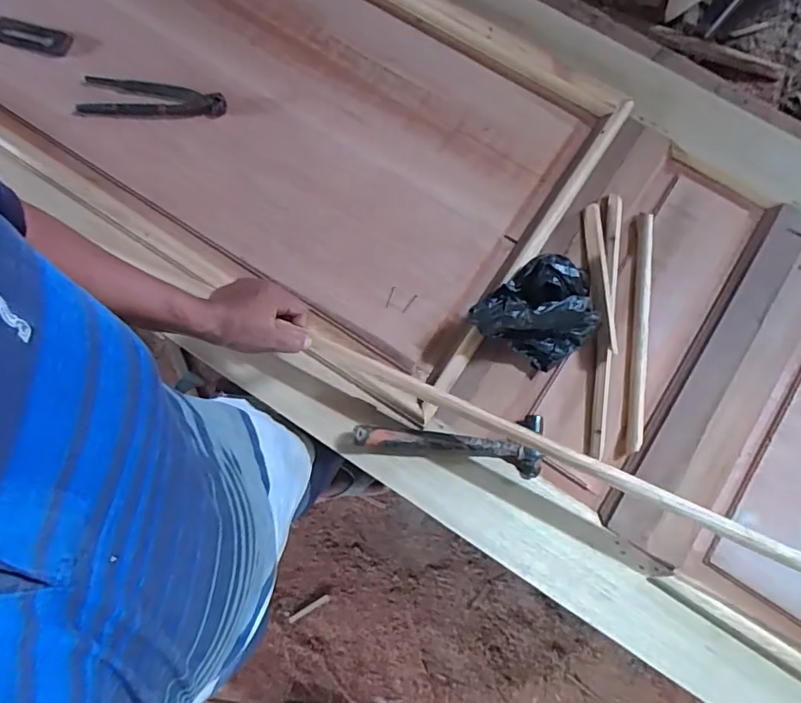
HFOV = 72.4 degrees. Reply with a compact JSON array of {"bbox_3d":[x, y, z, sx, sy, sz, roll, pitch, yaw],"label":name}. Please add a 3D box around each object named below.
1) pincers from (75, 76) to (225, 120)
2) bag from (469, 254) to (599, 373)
[{"bbox_3d":[-0.376,-0.384,0.831,0.220,0.018,0.061,5,78,2],"label":"pincers"},{"bbox_3d":[0.187,-0.053,0.709,0.162,0.106,0.125,-43,80,-7],"label":"bag"}]

